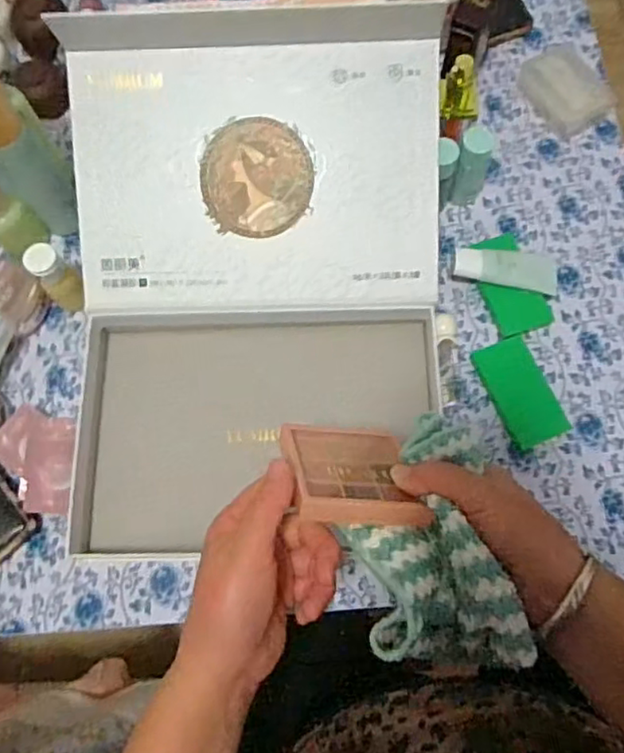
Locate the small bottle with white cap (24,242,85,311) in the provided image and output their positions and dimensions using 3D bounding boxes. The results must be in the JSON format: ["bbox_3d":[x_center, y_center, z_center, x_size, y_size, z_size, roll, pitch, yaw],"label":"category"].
[{"bbox_3d":[-0.212,-0.081,0.524,0.027,0.073,0.028,42,79,12],"label":"small bottle with white cap"}]

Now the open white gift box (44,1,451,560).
[{"bbox_3d":[-0.043,-0.069,0.498,0.282,0.166,0.382,-2,74,1],"label":"open white gift box"}]

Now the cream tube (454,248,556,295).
[{"bbox_3d":[0.168,-0.093,0.538,0.090,0.013,0.032,6,73,-10],"label":"cream tube"}]

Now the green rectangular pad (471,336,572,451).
[{"bbox_3d":[0.173,0.012,0.523,0.048,0.004,0.089,-21,74,-5],"label":"green rectangular pad"}]

